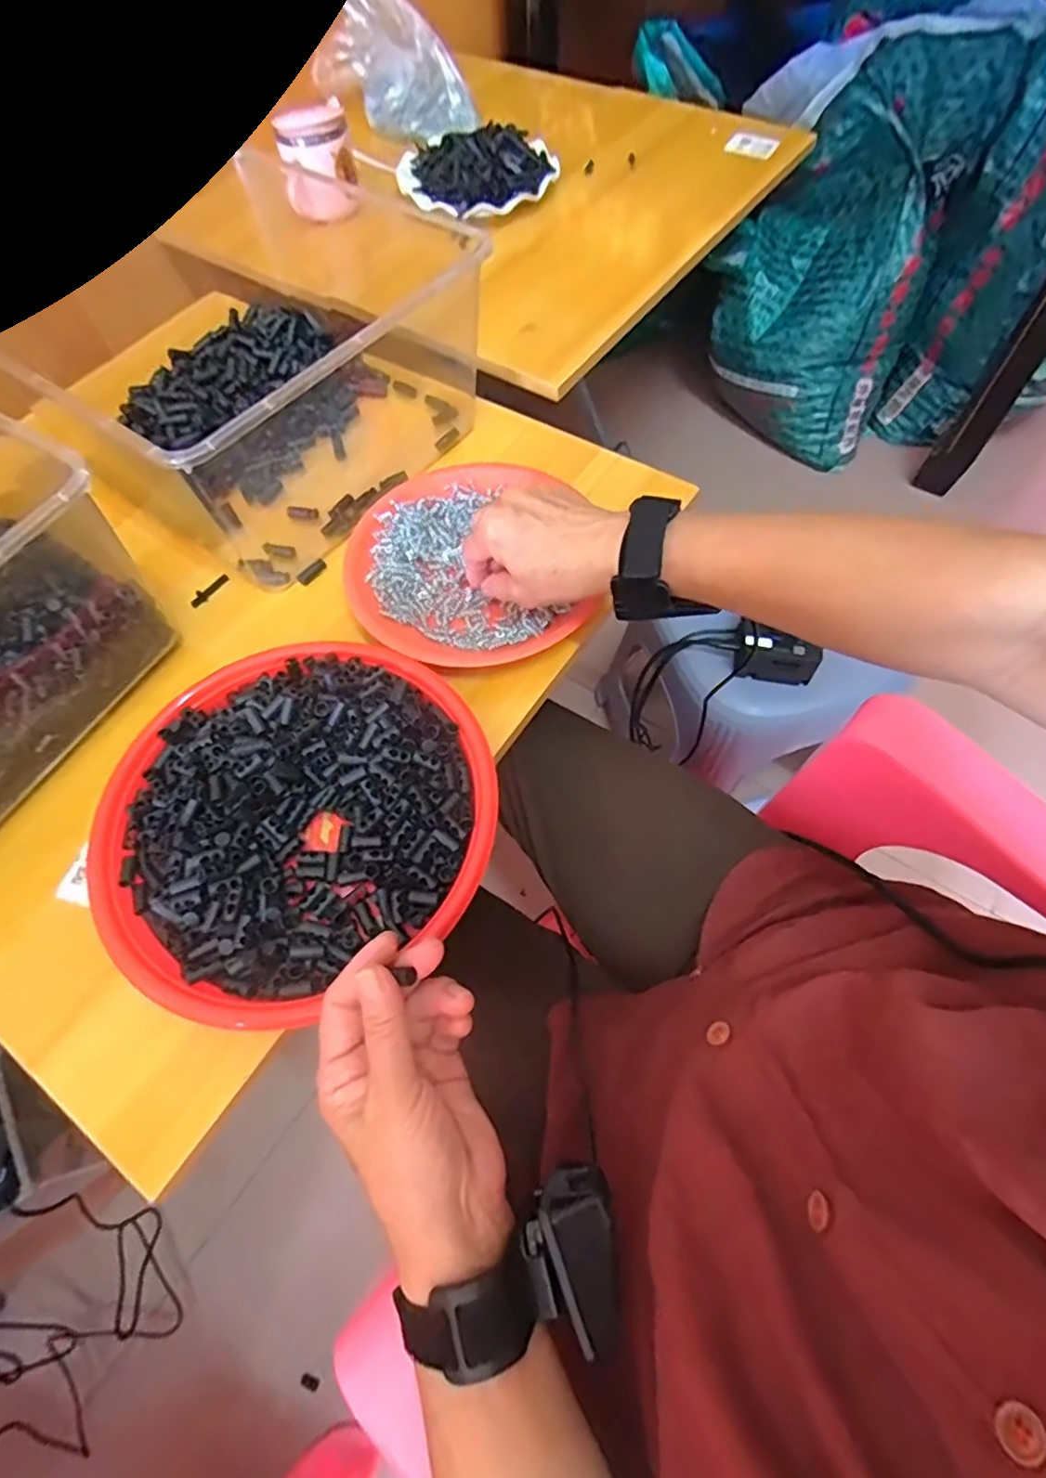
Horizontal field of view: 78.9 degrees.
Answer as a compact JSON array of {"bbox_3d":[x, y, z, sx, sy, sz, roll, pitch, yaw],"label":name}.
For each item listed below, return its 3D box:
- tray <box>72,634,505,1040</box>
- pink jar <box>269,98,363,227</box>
[{"bbox_3d":[-0.142,0.040,0.392,0.233,0.040,0.226,0,64,0],"label":"tray"},{"bbox_3d":[-0.230,-0.646,0.708,0.080,0.073,0.062,-15,65,-7],"label":"pink jar"}]

